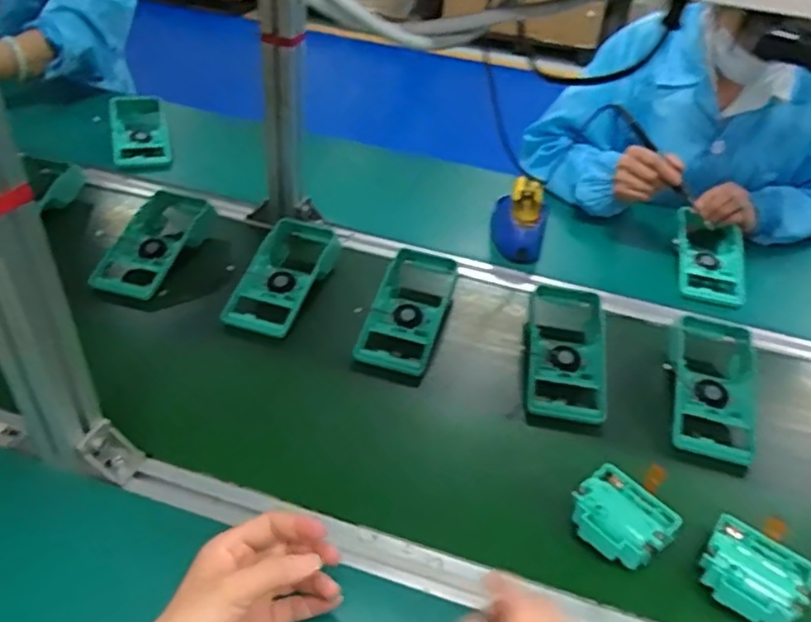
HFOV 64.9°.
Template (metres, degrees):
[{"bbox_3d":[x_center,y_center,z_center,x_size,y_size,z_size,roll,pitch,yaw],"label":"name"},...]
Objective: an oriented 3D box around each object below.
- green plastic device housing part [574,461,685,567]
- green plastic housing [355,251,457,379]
[{"bbox_3d":[0.184,0.178,0.546,0.066,0.026,0.077,-28,50,-36],"label":"green plastic device housing part"},{"bbox_3d":[0.007,-0.007,0.771,0.083,0.042,0.187,15,39,10],"label":"green plastic housing"}]

